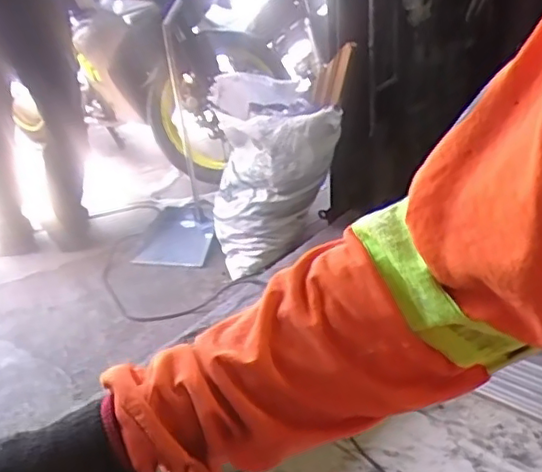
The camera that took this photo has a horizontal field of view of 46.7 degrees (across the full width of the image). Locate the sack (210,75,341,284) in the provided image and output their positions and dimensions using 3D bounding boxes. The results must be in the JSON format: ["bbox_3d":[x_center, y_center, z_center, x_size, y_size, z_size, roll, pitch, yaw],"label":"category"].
[{"bbox_3d":[0.005,-0.199,1.938,0.386,0.507,0.320,-9,30,-7],"label":"sack"}]

